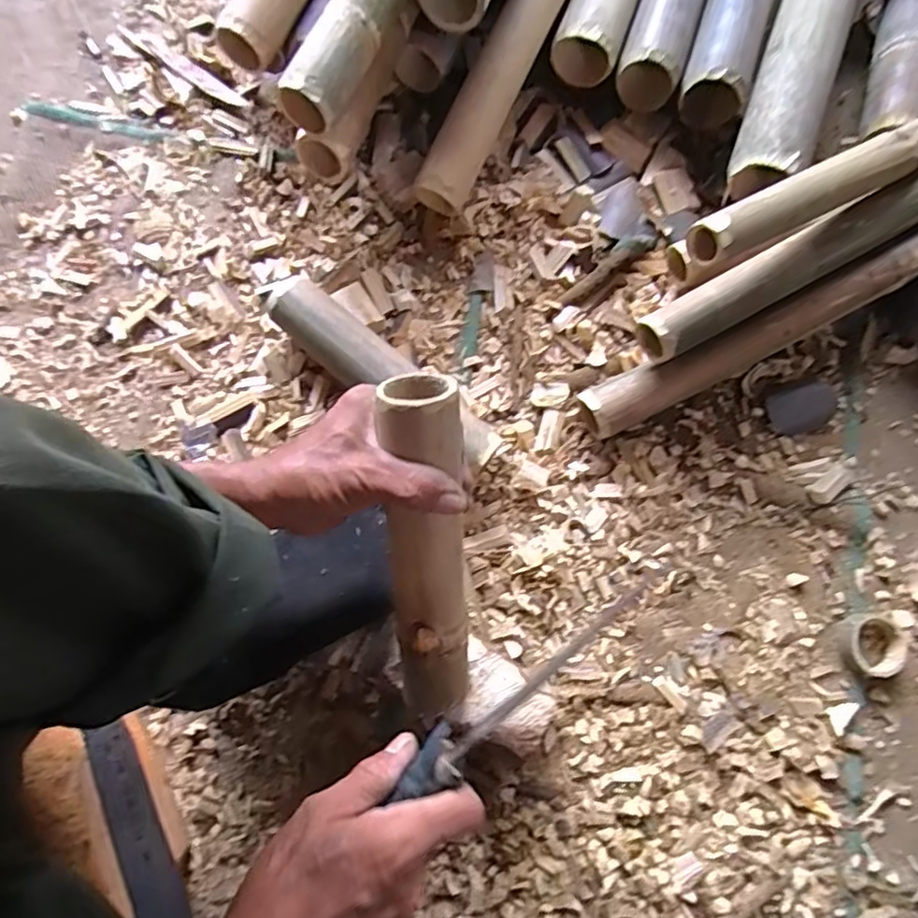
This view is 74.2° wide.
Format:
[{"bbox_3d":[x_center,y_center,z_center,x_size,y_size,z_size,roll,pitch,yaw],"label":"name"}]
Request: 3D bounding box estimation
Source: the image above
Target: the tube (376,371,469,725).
[{"bbox_3d":[-0.020,0.073,0.425,0.053,0.042,0.258,-2,111,-1],"label":"tube"}]

